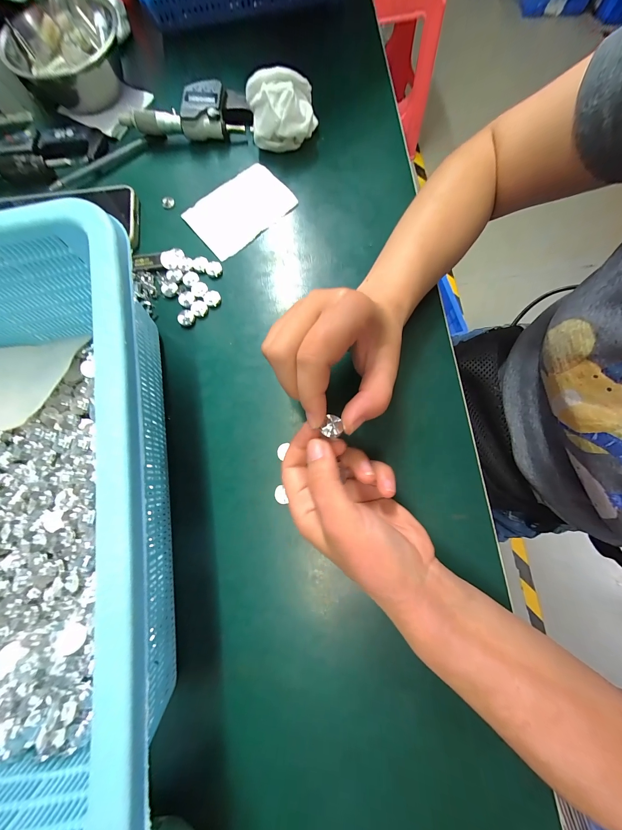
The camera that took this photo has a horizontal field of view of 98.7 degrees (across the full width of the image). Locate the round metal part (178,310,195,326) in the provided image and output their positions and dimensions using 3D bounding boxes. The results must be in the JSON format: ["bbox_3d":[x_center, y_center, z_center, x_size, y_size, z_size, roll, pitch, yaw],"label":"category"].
[{"bbox_3d":[-0.123,-0.095,0.262,0.015,0.004,0.017,-39,80,-5],"label":"round metal part"}]

